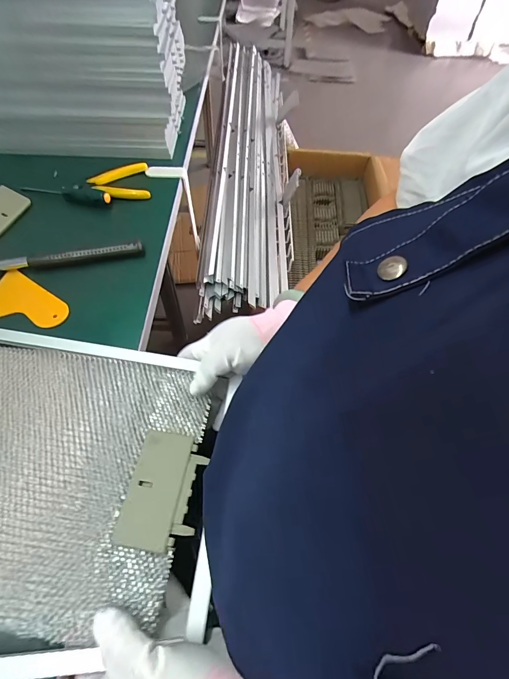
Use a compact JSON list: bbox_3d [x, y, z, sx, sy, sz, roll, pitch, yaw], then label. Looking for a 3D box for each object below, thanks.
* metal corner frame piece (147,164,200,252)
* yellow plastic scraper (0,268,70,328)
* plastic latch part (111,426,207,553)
[{"bbox_3d":[-0.135,-0.230,0.602,0.062,0.157,0.026,-4,58,-4],"label":"metal corner frame piece"},{"bbox_3d":[-0.265,-0.048,0.401,0.101,0.009,0.074,3,57,1],"label":"yellow plastic scraper"},{"bbox_3d":[-0.072,0.116,0.272,0.054,0.009,0.084,8,58,3],"label":"plastic latch part"}]

